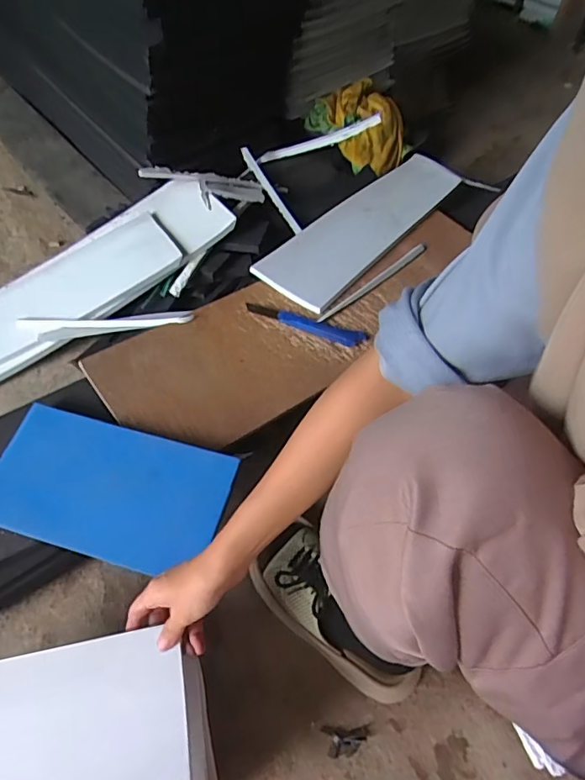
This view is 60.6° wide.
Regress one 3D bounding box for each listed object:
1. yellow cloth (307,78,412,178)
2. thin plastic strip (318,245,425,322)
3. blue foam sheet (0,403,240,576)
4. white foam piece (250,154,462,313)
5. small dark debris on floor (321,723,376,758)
[{"bbox_3d":[0.154,-0.571,1.085,0.197,0.115,0.185,31,58,16],"label":"yellow cloth"},{"bbox_3d":[0.141,-0.183,0.837,0.014,0.004,0.269,41,62,21],"label":"thin plastic strip"},{"bbox_3d":[-0.219,0.116,0.592,0.273,0.007,0.149,15,69,5],"label":"blue foam sheet"},{"bbox_3d":[0.140,-0.313,0.916,0.133,0.019,0.497,35,60,18],"label":"white foam piece"},{"bbox_3d":[0.062,0.376,0.537,0.057,0.004,0.027,-1,56,-6],"label":"small dark debris on floor"}]

